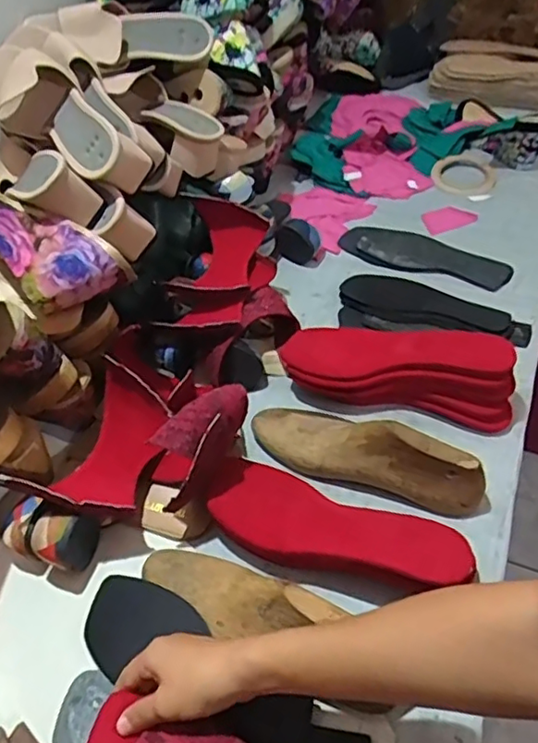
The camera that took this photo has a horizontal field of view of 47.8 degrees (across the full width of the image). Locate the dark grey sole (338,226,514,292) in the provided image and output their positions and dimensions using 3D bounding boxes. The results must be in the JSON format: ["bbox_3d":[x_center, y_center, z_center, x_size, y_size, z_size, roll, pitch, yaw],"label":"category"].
[{"bbox_3d":[0.218,-0.167,0.864,0.237,0.009,0.093,21,52,23],"label":"dark grey sole"}]

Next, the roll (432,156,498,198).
[{"bbox_3d":[0.318,-0.323,0.998,0.104,0.012,0.107,-3,46,3],"label":"roll"}]

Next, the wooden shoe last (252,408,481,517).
[{"bbox_3d":[0.091,0.079,0.605,0.237,0.079,0.070,26,54,26],"label":"wooden shoe last"}]

